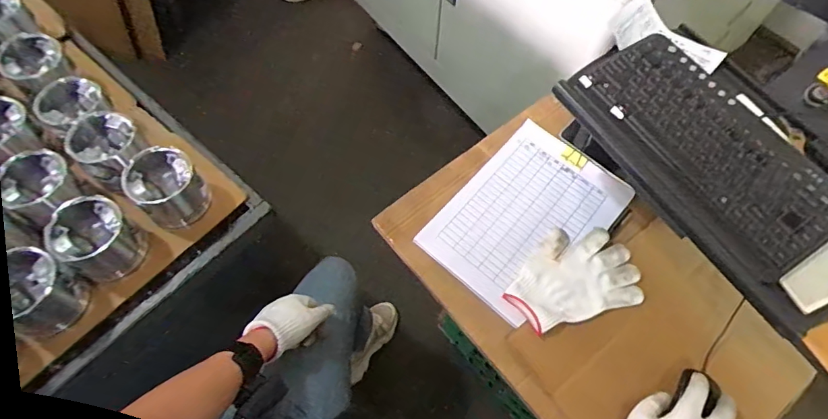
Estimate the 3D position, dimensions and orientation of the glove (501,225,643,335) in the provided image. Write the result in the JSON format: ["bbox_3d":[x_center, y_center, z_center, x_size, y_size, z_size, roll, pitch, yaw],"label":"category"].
[{"bbox_3d":[0.226,0.092,0.670,0.189,0.020,0.131,-15,65,-9],"label":"glove"}]

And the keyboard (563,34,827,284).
[{"bbox_3d":[0.348,-0.080,0.554,0.178,0.023,0.313,-31,68,-16],"label":"keyboard"}]

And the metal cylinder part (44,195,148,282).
[{"bbox_3d":[-0.426,0.040,0.629,0.077,0.094,0.089,29,66,12],"label":"metal cylinder part"}]

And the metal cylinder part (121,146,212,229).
[{"bbox_3d":[-0.352,-0.034,0.664,0.094,0.071,0.089,1,63,-1],"label":"metal cylinder part"}]

